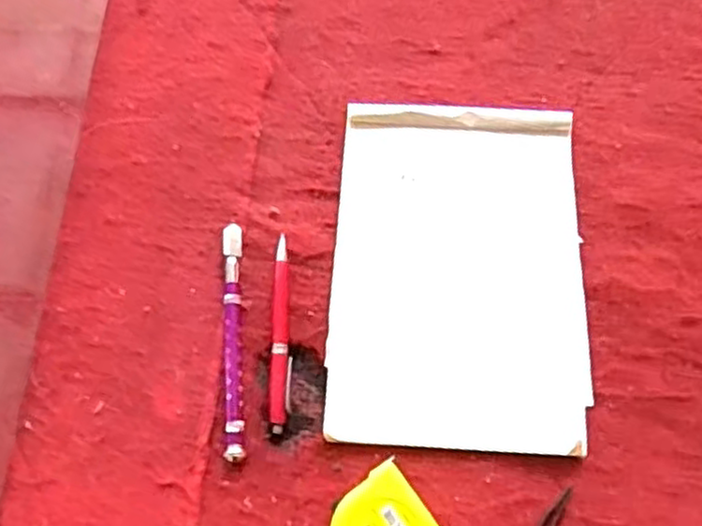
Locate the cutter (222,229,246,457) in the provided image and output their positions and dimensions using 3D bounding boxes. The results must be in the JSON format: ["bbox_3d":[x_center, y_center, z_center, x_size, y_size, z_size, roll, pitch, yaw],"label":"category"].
[{"bbox_3d":[-0.083,0.052,0.501,0.013,0.008,0.168,-3,70,-2],"label":"cutter"}]

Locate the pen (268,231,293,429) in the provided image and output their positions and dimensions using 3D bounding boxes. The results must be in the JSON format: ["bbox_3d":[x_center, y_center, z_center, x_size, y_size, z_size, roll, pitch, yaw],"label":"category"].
[{"bbox_3d":[-0.048,0.048,0.505,0.015,0.009,0.138,1,70,0],"label":"pen"}]

